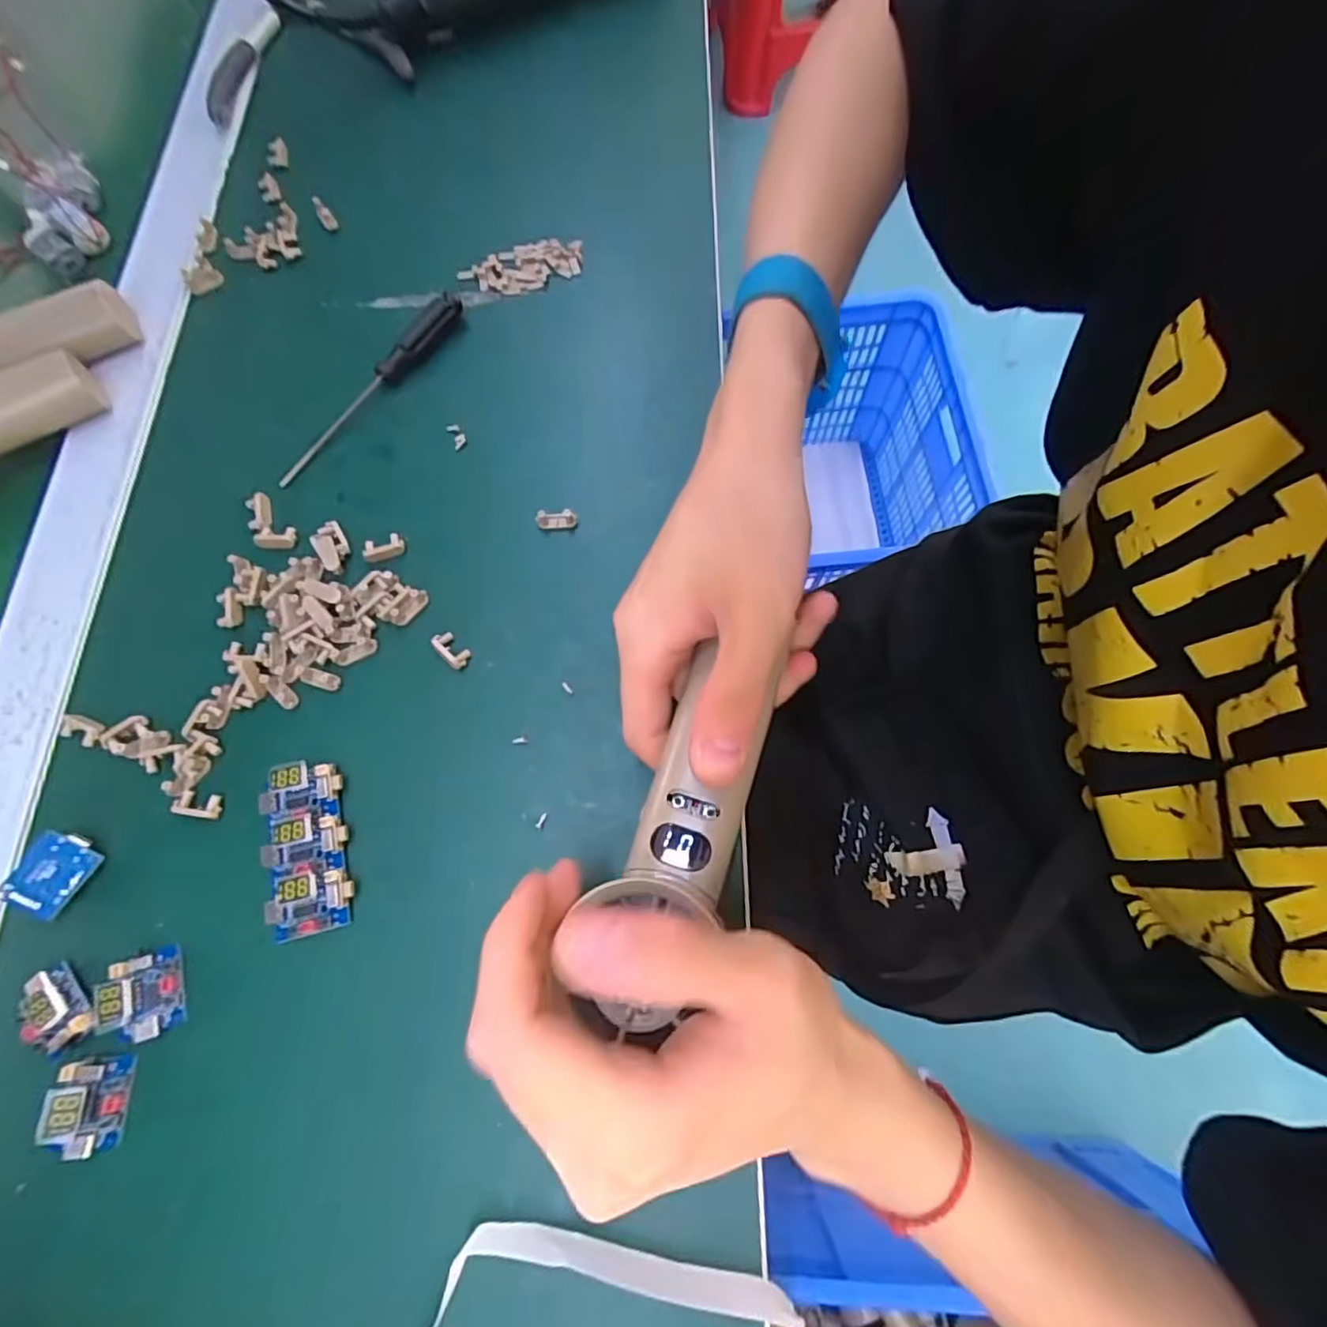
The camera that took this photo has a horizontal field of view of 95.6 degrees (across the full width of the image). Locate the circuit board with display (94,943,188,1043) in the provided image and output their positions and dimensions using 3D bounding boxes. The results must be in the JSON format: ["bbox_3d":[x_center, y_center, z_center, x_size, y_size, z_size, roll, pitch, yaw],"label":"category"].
[{"bbox_3d":[-0.196,0.125,0.226,0.021,0.014,0.030,-17,73,-6],"label":"circuit board with display"}]

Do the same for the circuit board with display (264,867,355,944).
[{"bbox_3d":[-0.139,0.095,0.236,0.033,0.014,0.022,-13,73,-4],"label":"circuit board with display"}]

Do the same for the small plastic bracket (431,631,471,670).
[{"bbox_3d":[-0.096,-0.006,0.271,0.010,0.006,0.019,-42,77,-12],"label":"small plastic bracket"}]

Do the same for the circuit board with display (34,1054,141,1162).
[{"bbox_3d":[-0.207,0.160,0.216,0.021,0.014,0.030,-9,73,-3],"label":"circuit board with display"}]

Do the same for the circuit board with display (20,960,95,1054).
[{"bbox_3d":[-0.231,0.129,0.224,0.020,0.013,0.030,-40,77,-12],"label":"circuit board with display"}]

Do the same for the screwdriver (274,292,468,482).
[{"bbox_3d":[-0.150,-0.144,0.308,0.014,0.016,0.129,39,76,11],"label":"screwdriver"}]

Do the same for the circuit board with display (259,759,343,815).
[{"bbox_3d":[-0.151,0.051,0.248,0.032,0.014,0.017,-14,73,-5],"label":"circuit board with display"}]

